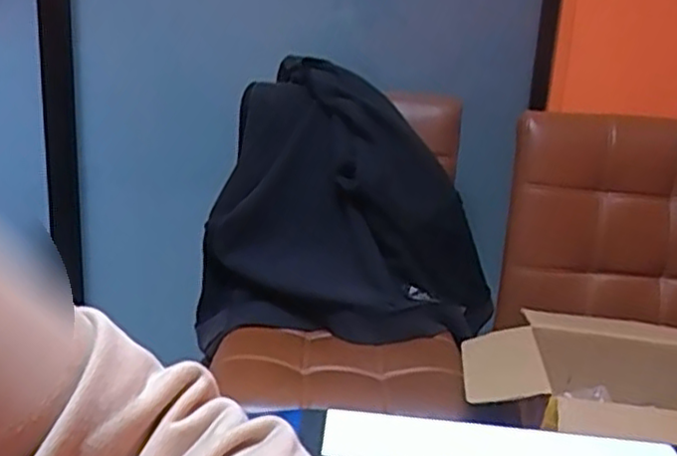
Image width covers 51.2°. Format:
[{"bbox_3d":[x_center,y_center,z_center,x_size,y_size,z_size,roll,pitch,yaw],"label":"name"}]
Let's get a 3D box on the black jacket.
[{"bbox_3d":[0.014,-0.023,1.259,0.506,0.445,0.221,8,17,10],"label":"black jacket"}]

